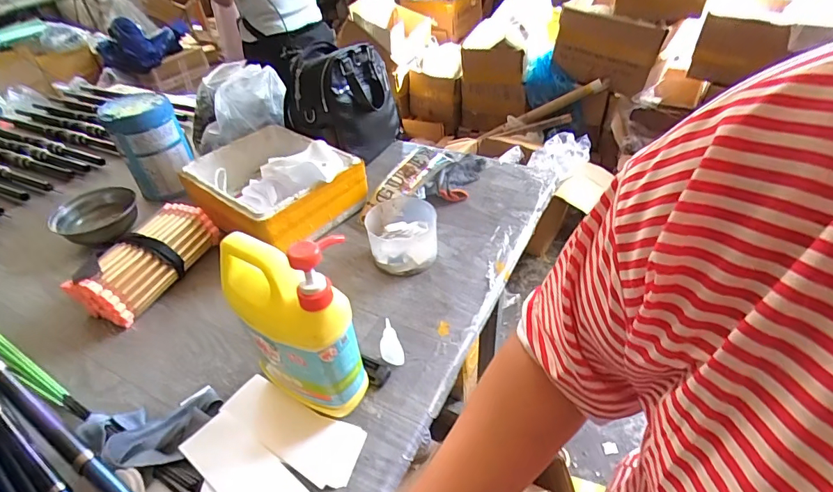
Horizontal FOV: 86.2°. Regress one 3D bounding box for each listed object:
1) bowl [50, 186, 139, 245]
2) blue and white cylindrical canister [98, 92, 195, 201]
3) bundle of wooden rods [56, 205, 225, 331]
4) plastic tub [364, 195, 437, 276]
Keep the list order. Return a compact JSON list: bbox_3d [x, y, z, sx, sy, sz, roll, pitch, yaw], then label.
[{"bbox_3d":[-0.621,-0.054,0.864,0.141,0.053,0.118,-20,43,-18],"label":"bowl"},{"bbox_3d":[-0.553,-0.211,0.940,0.130,0.181,0.123,-27,45,-24],"label":"blue and white cylindrical canister"},{"bbox_3d":[-0.434,0.025,0.725,0.107,0.082,0.212,11,43,17],"label":"bundle of wooden rods"},{"bbox_3d":[-0.023,-0.017,0.742,0.115,0.069,0.123,-12,41,-9],"label":"plastic tub"}]

